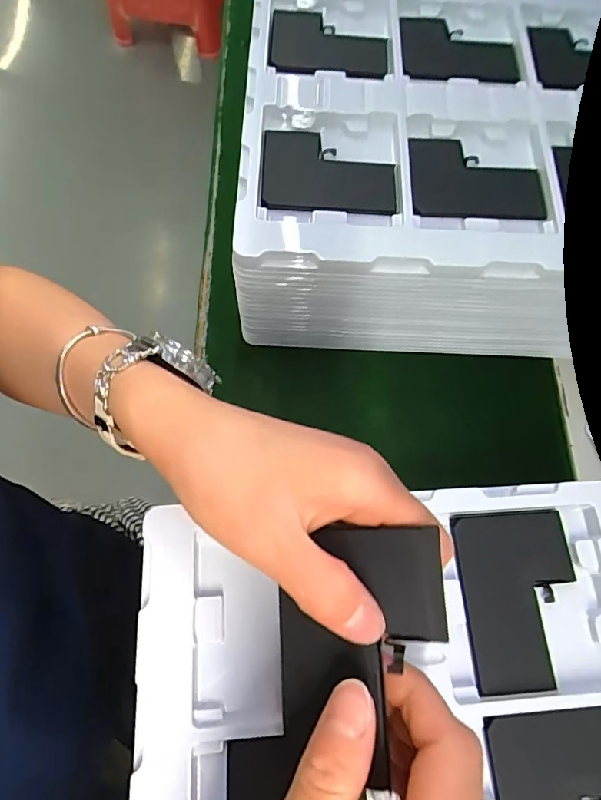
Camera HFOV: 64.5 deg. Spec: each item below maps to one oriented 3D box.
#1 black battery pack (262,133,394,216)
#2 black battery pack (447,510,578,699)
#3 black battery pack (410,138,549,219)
[{"bbox_3d":[0.019,-0.155,0.320,0.088,0.005,0.067,3,73,1],"label":"black battery pack"},{"bbox_3d":[0.123,0.110,0.265,0.064,0.006,0.090,-4,73,-1],"label":"black battery pack"},{"bbox_3d":[0.120,-0.152,0.325,0.089,0.009,0.068,4,73,1],"label":"black battery pack"}]

